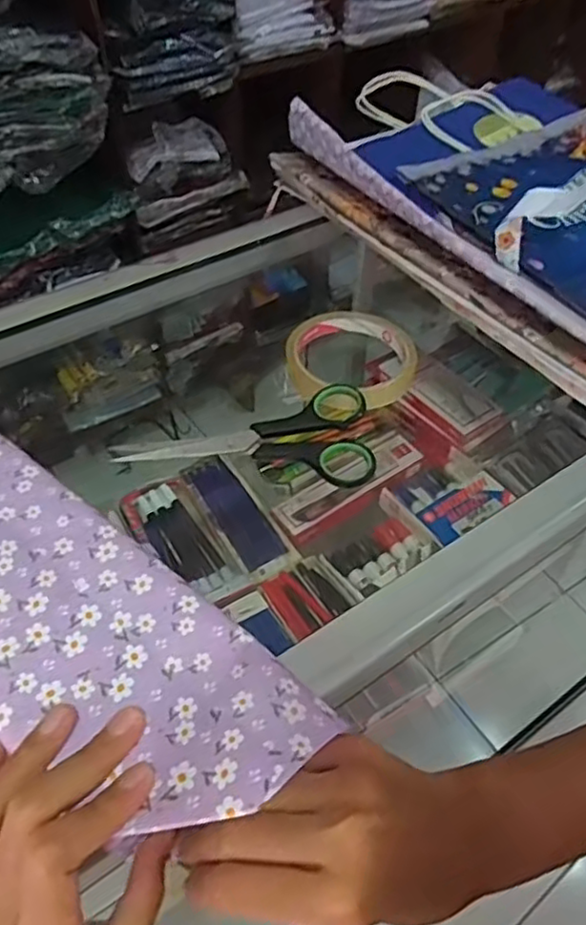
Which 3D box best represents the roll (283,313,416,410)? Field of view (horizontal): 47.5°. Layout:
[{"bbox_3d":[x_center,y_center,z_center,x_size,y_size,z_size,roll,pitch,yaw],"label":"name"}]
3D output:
[{"bbox_3d":[0.041,-0.073,0.468,0.092,0.018,0.079,8,50,4],"label":"roll"}]

